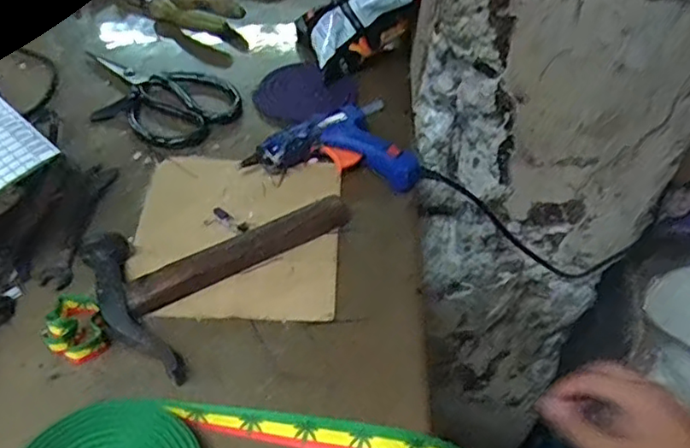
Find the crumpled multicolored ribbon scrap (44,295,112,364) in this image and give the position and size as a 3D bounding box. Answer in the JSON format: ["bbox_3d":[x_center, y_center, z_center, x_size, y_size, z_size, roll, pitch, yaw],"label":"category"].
[{"bbox_3d":[-0.176,0.068,0.395,0.035,0.018,0.045,-26,55,-24],"label":"crumpled multicolored ribbon scrap"}]

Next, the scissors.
[{"bbox_3d":[-0.181,-0.116,0.562,0.166,0.007,0.099,14,49,9],"label":"scissors"}]

